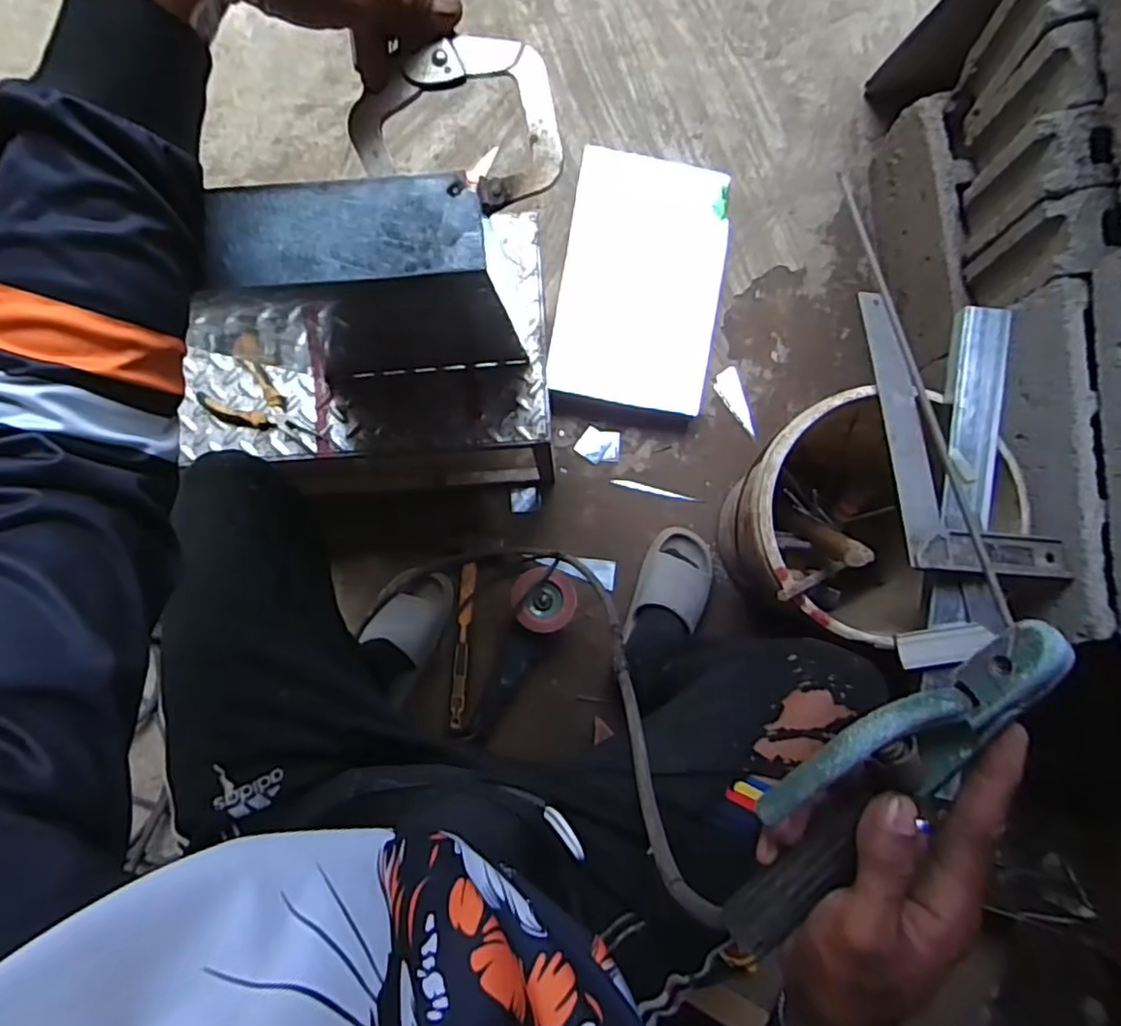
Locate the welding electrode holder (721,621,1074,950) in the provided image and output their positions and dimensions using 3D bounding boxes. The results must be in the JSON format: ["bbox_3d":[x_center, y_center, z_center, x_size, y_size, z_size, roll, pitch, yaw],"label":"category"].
[{"bbox_3d":[0.141,0.135,0.307,0.069,0.044,0.225,30,113,3],"label":"welding electrode holder"}]

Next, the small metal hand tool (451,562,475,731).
[{"bbox_3d":[-0.160,0.215,1.027,0.024,0.012,0.262,4,85,1],"label":"small metal hand tool"}]

